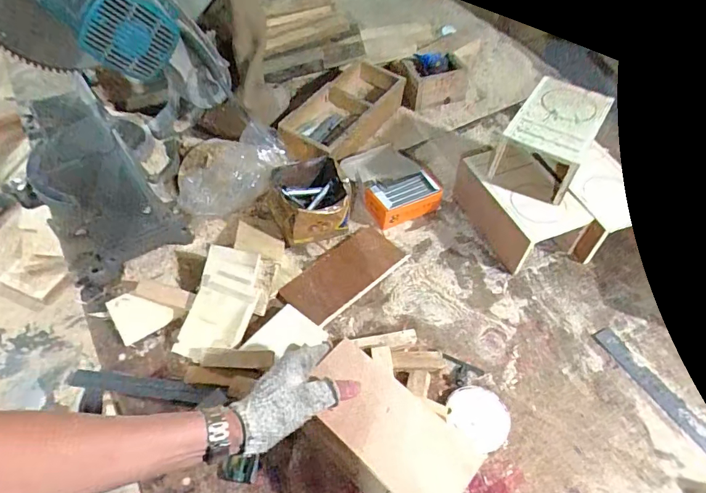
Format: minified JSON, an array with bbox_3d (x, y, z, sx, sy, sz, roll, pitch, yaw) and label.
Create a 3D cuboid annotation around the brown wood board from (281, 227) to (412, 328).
[{"bbox_3d":[-0.014,0.041,0.736,0.198,0.014,0.101,-35,61,-25],"label":"brown wood board"}]

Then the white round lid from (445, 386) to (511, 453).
[{"bbox_3d":[0.170,0.223,0.606,0.081,0.009,0.074,0,52,-1],"label":"white round lid"}]

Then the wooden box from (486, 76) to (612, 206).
[{"bbox_3d":[0.307,-0.161,0.728,0.117,0.101,0.143,27,57,19],"label":"wooden box"}]

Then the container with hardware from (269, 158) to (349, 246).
[{"bbox_3d":[-0.074,-0.079,0.780,0.128,0.073,0.122,-12,53,-10],"label":"container with hardware"}]

